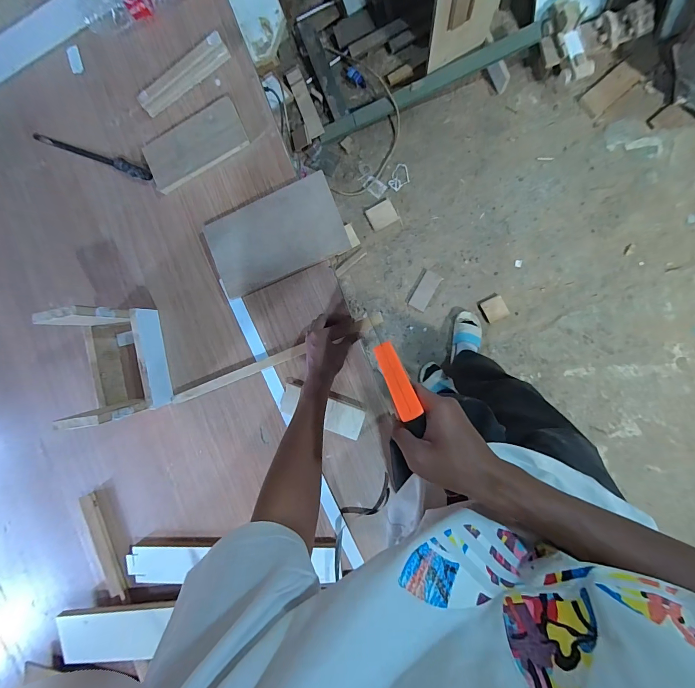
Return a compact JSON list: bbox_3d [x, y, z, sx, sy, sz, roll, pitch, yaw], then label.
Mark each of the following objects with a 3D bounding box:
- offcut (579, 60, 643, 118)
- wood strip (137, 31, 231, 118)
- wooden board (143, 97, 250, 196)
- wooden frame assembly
[{"bbox_3d":[0.921,-0.894,1.175,0.168,0.016,0.087,-39,94,21],"label":"offcut"},{"bbox_3d":[-0.318,-0.519,0.654,0.197,0.035,0.032,-32,88,9],"label":"wood strip"},{"bbox_3d":[-0.304,-0.391,0.670,0.210,0.021,0.095,-24,90,9],"label":"wooden board"},{"bbox_3d":[-0.453,0.036,0.643,0.133,0.166,0.204,-5,92,8],"label":"wooden frame assembly"}]

